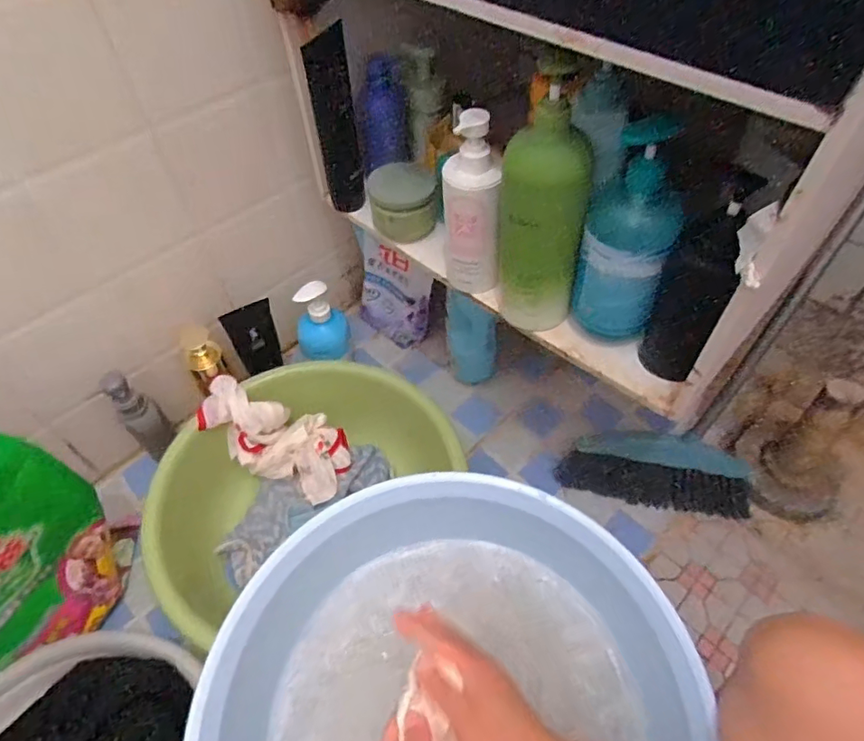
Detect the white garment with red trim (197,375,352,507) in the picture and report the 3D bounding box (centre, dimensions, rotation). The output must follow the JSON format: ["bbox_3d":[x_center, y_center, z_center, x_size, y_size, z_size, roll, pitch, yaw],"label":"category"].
[{"bbox_3d":[-0.228,0.096,0.777,0.231,0.080,0.110,30,57,-2],"label":"white garment with red trim"}]

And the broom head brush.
[{"bbox_3d":[0.338,0.154,0.815,0.274,0.066,0.098,4,53,6],"label":"broom head brush"}]

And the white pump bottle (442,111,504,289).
[{"bbox_3d":[0.042,-0.162,0.557,0.057,0.191,0.055,-3,52,1],"label":"white pump bottle"}]

